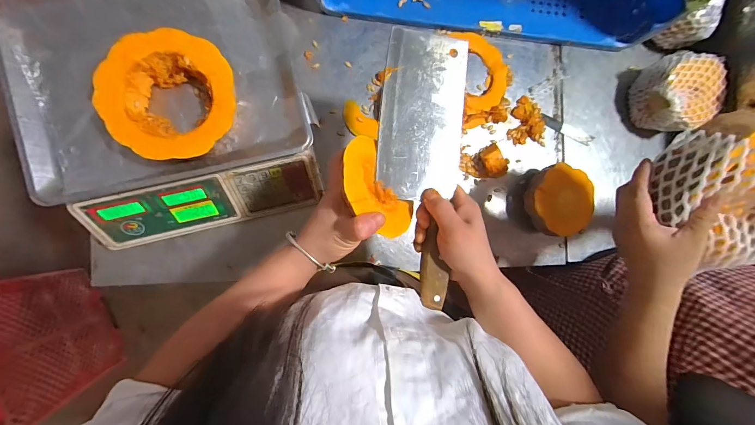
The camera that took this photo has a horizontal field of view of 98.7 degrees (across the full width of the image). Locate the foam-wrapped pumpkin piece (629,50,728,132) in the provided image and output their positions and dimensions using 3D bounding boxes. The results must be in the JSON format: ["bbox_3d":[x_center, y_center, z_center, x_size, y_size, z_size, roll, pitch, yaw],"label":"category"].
[{"bbox_3d":[0.532,-0.208,0.581,0.112,0.089,0.127,-8,90,-7],"label":"foam-wrapped pumpkin piece"}]

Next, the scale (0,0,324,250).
[{"bbox_3d":[-0.275,-0.150,0.449,0.327,0.095,0.337,-14,91,-7],"label":"scale"}]

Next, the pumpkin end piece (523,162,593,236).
[{"bbox_3d":[0.313,-0.015,0.567,0.108,0.068,0.122,-44,94,-6],"label":"pumpkin end piece"}]

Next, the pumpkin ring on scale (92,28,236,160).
[{"bbox_3d":[-0.246,-0.138,0.395,0.144,0.047,0.150,0,89,-7],"label":"pumpkin ring on scale"}]

